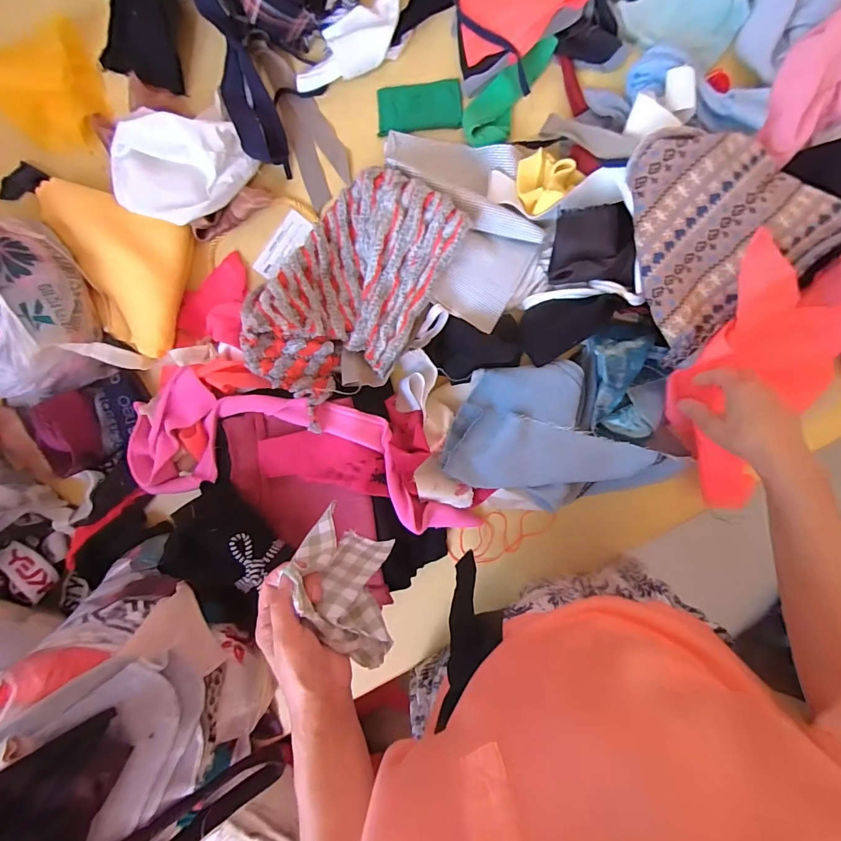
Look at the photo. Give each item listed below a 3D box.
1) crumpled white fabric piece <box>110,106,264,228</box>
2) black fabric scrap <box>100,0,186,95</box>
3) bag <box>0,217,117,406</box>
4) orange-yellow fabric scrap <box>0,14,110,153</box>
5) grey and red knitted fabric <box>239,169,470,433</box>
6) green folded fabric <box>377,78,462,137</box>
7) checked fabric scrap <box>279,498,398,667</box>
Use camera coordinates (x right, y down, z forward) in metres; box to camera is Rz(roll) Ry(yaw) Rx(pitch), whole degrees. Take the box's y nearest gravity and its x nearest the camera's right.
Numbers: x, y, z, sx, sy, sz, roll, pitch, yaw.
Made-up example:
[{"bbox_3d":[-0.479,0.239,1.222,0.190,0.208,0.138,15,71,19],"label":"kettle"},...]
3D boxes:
[{"bbox_3d":[-0.297,-0.308,0.507,0.176,0.062,0.127,15,97,2],"label":"crumpled white fabric piece"},{"bbox_3d":[-0.338,-0.485,0.508,0.103,0.028,0.122,17,97,2],"label":"black fabric scrap"},{"bbox_3d":[-0.510,-0.129,0.498,0.190,0.109,0.189,-43,92,7],"label":"bag"},{"bbox_3d":[-0.452,-0.409,0.516,0.138,0.059,0.098,-40,92,7],"label":"orange-yellow fabric scrap"},{"bbox_3d":[-0.078,-0.138,0.444,0.155,0.086,0.277,33,97,0],"label":"grey and red knitted fabric"},{"bbox_3d":[-0.001,-0.385,0.511,0.101,0.004,0.054,-4,96,4],"label":"green folded fabric"},{"bbox_3d":[-0.061,0.154,0.393,0.053,0.115,0.133,-34,93,7],"label":"checked fabric scrap"}]

